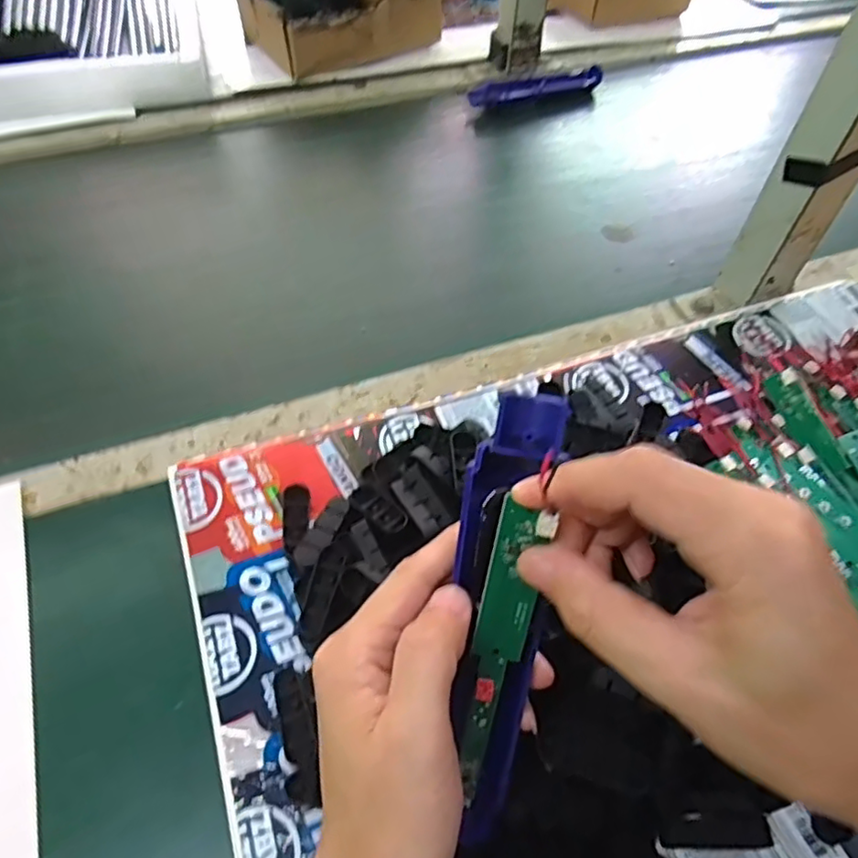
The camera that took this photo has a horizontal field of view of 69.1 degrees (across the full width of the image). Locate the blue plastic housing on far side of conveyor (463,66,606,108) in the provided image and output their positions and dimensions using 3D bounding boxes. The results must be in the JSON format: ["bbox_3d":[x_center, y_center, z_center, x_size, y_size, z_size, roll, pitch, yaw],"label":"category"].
[{"bbox_3d":[0.127,-0.409,0.739,0.169,0.014,0.028,-20,56,-16],"label":"blue plastic housing on far side of conveyor"}]

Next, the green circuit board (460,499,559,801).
[{"bbox_3d":[0.026,0.087,0.237,0.019,0.126,0.008,10,20,6],"label":"green circuit board"}]

